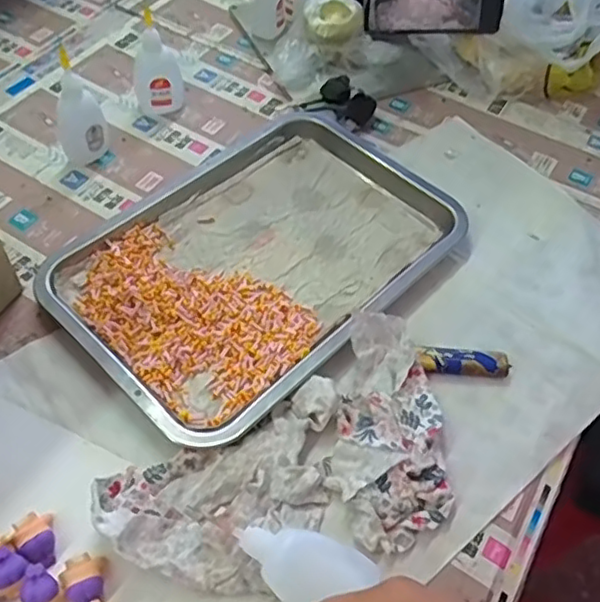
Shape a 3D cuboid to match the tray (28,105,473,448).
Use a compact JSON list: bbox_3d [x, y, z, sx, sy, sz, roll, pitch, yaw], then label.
[{"bbox_3d":[-0.035,-0.046,0.514,0.229,0.020,0.310,39,60,22],"label":"tray"}]

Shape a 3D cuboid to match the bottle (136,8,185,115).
[{"bbox_3d":[-0.134,-0.221,0.600,0.042,0.087,0.031,-8,55,-10],"label":"bottle"}]

